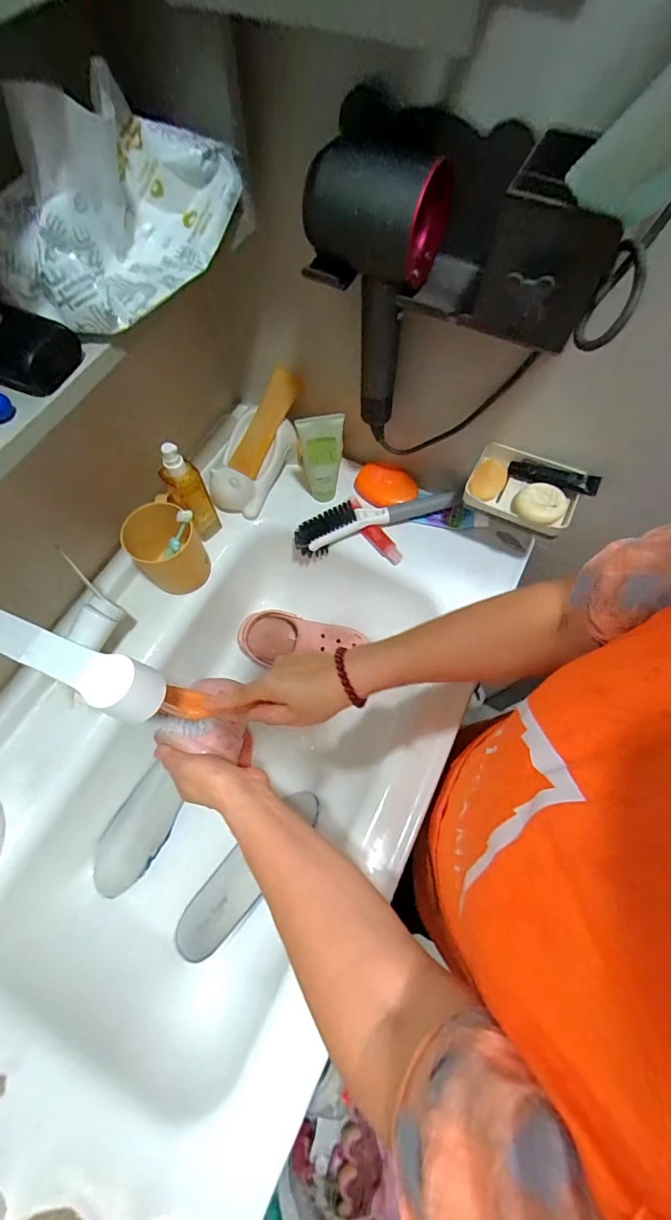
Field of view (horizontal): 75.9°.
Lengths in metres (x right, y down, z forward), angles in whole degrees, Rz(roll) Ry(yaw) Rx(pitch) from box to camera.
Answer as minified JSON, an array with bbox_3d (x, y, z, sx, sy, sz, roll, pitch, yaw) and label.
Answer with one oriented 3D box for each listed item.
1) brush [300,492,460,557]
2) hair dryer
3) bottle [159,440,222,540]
[{"bbox_3d":[0.059,-0.131,0.622,0.235,0.062,0.040,-13,68,-5],"label":"brush"},{"bbox_3d":[0.036,-0.295,0.422,0.113,0.237,0.080,11,68,5],"label":"hair dryer"},{"bbox_3d":[-0.186,-0.147,0.553,0.042,0.157,0.025,-26,70,-10],"label":"bottle"}]

